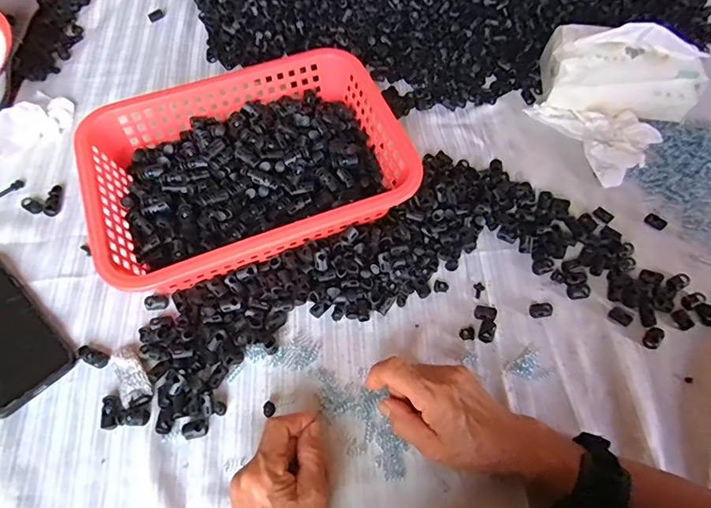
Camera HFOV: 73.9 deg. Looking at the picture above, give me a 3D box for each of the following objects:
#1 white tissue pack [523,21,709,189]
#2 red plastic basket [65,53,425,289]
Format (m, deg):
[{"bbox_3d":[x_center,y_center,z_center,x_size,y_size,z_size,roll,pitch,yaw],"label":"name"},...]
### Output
[{"bbox_3d":[0.297,-0.200,0.558,0.175,0.093,0.170,41,68,18],"label":"white tissue pack"},{"bbox_3d":[-0.110,-0.087,0.489,0.301,0.072,0.211,-22,64,-13],"label":"red plastic basket"}]

